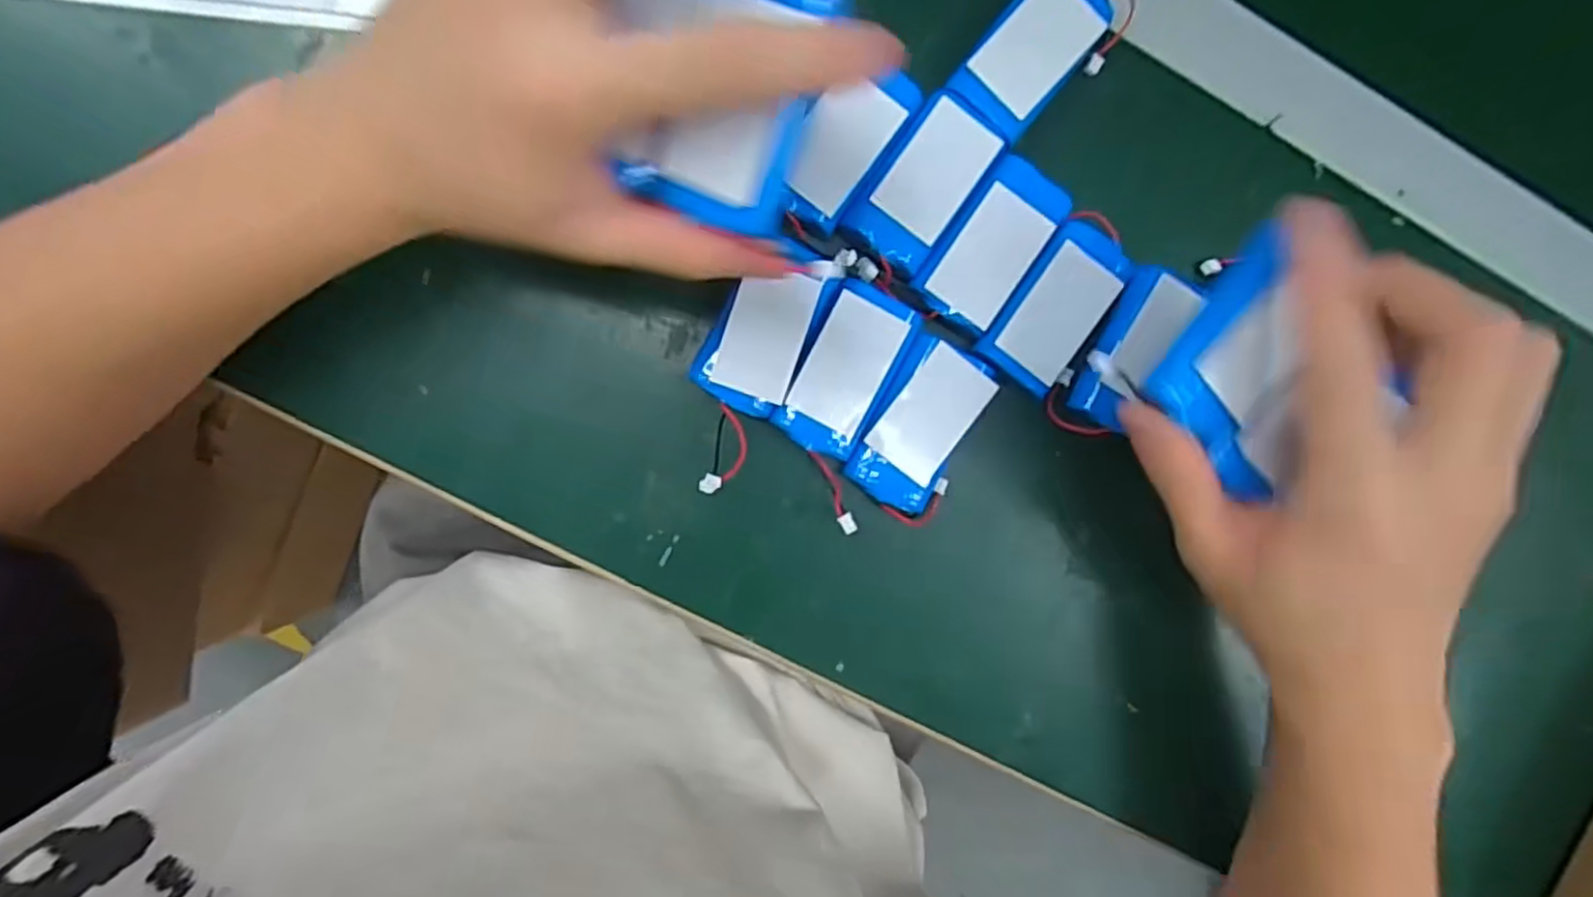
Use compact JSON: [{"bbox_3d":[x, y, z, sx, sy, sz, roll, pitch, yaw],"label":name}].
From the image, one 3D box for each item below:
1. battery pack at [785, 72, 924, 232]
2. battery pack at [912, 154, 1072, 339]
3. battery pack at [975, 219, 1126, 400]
[{"bbox_3d":[0.018,-0.119,0.285,0.032,0.005,0.065,35,88,-6],"label":"battery pack"},{"bbox_3d":[0.079,-0.082,0.293,0.035,0.004,0.068,35,88,-6],"label":"battery pack"},{"bbox_3d":[0.107,-0.058,0.297,0.036,0.008,0.069,35,88,-6],"label":"battery pack"}]

